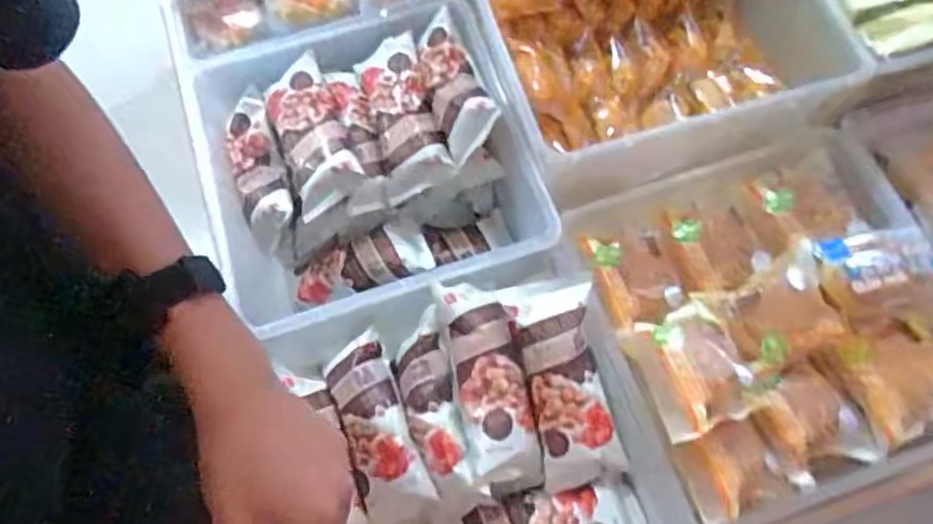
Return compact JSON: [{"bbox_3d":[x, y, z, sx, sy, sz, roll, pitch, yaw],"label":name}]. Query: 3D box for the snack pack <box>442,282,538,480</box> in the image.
[{"bbox_3d":[0.020,0.091,0.557,0.057,0.048,0.149,-9,68,-2],"label":"snack pack"}]

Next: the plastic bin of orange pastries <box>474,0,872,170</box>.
[{"bbox_3d":[0.153,-0.226,0.631,0.267,0.109,0.284,-15,69,-4],"label":"plastic bin of orange pastries"}]

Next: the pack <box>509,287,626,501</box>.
[{"bbox_3d":[0.081,0.101,0.543,0.061,0.026,0.164,-11,87,-3],"label":"pack"}]

